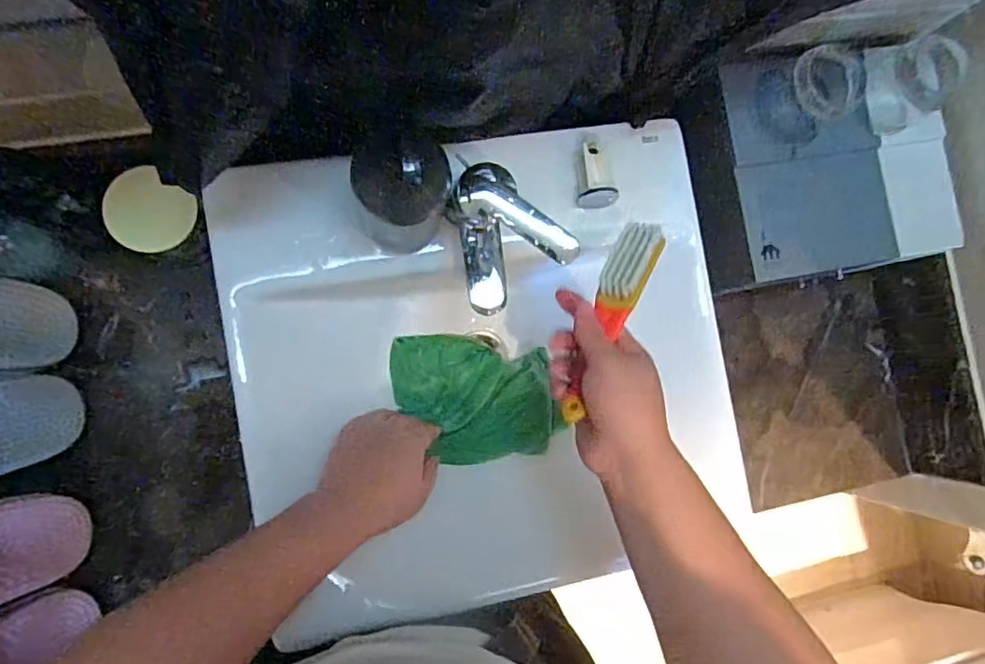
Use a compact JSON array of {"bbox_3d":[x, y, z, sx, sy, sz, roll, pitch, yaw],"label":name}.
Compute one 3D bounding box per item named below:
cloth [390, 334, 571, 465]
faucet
[{"bbox_3d":[-0.017,0.070,0.629,0.174,0.035,0.134,-3,87,-9],"label":"cloth"},{"bbox_3d":[0.002,-0.087,0.479,0.076,0.098,0.113,-37,92,-9],"label":"faucet"}]

